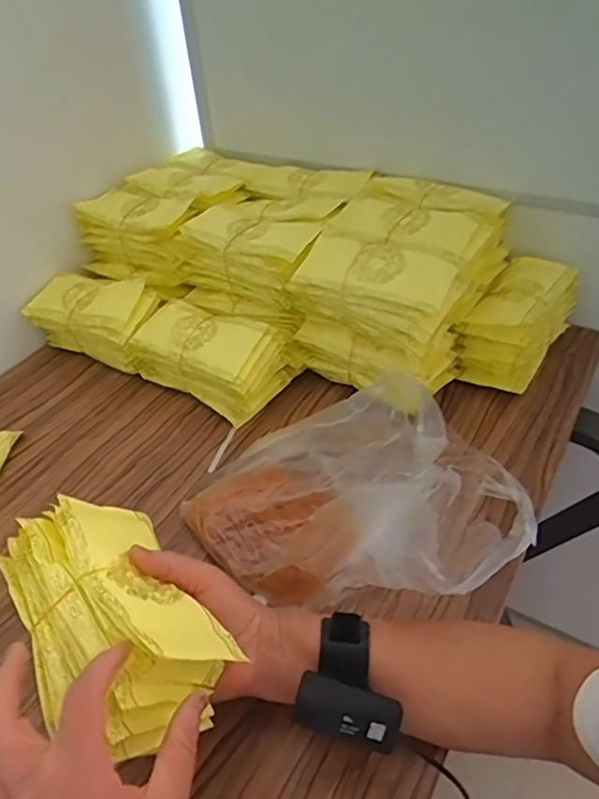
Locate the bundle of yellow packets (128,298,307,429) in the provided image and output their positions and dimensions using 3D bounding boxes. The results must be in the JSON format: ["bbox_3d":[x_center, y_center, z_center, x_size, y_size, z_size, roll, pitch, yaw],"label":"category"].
[{"bbox_3d":[-0.105,-0.056,0.736,0.176,0.095,0.111,23,47,29],"label":"bundle of yellow packets"}]

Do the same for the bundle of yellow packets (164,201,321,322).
[{"bbox_3d":[-0.061,-0.183,0.751,0.192,0.091,0.103,28,50,32],"label":"bundle of yellow packets"}]

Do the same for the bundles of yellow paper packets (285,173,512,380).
[{"bbox_3d":[0.126,-0.169,0.718,0.189,0.111,0.265,20,46,26],"label":"bundles of yellow paper packets"}]

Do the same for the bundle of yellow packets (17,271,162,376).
[{"bbox_3d":[-0.276,-0.110,0.807,0.186,0.106,0.091,17,45,24],"label":"bundle of yellow packets"}]

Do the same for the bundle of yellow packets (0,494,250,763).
[{"bbox_3d":[-0.134,0.145,0.411,0.111,0.079,0.183,-27,45,-25],"label":"bundle of yellow packets"}]

